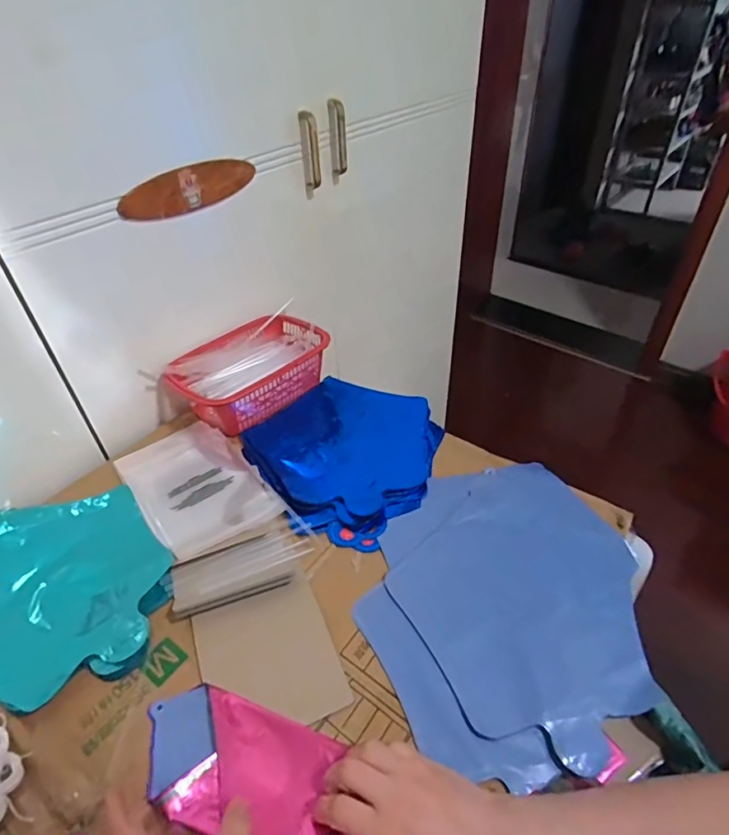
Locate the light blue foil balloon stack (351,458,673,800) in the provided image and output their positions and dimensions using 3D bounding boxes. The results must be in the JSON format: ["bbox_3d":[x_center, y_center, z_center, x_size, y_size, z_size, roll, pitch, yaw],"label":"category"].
[{"bbox_3d":[0.139,0.173,0.488,0.272,0.018,0.283,-12,42,-13],"label":"light blue foil balloon stack"}]

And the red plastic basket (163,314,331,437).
[{"bbox_3d":[-0.167,-0.068,0.717,0.147,0.062,0.215,30,50,31],"label":"red plastic basket"}]

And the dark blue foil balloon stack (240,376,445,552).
[{"bbox_3d":[-0.026,0.036,0.634,0.241,0.015,0.248,28,49,29],"label":"dark blue foil balloon stack"}]

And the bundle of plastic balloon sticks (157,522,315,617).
[{"bbox_3d":[-0.119,0.148,0.488,0.139,0.008,0.061,-20,45,-20],"label":"bundle of plastic balloon sticks"}]

